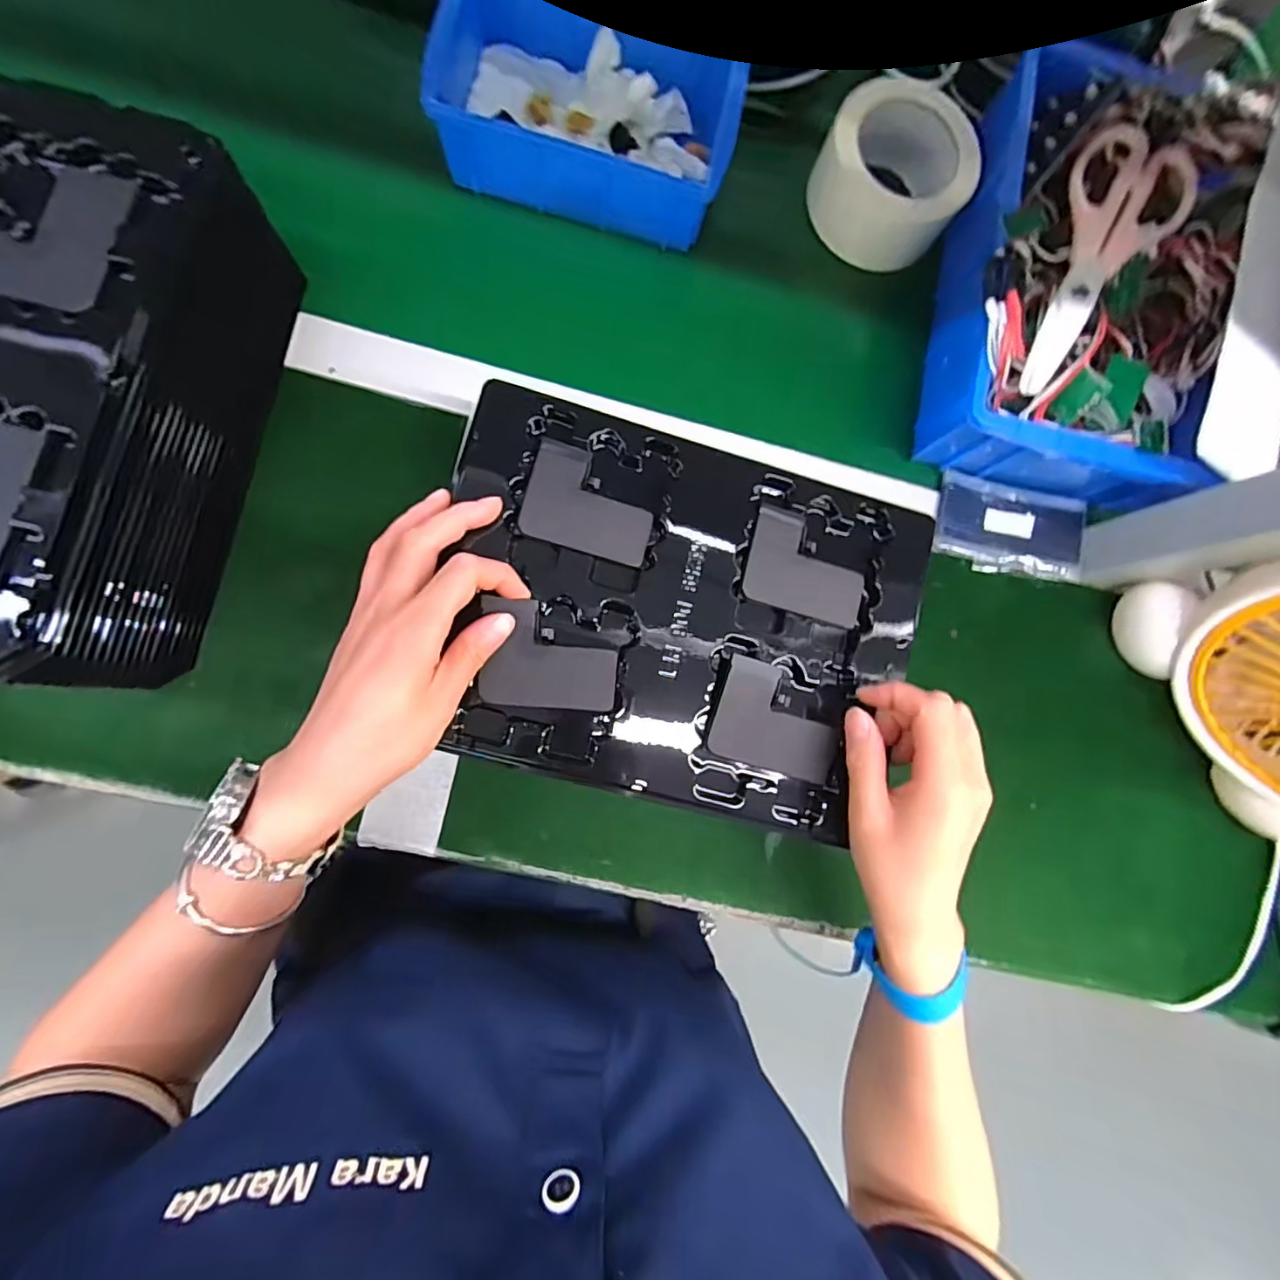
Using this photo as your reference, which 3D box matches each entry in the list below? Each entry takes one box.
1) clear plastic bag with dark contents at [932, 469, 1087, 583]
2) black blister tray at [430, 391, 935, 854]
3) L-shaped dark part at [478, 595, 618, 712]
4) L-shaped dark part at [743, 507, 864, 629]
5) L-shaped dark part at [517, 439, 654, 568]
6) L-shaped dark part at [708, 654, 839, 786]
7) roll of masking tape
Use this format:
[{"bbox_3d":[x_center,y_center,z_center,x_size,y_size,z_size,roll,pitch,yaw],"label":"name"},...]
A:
[{"bbox_3d":[0.282,-0.087,0.435,0.108,0.015,0.071,9,85,-6],"label":"clear plastic bag with dark contents"},{"bbox_3d":[0.024,-0.014,0.336,0.276,0.016,0.208,16,85,-5],"label":"black blister tray"},{"bbox_3d":[-0.050,0.009,0.320,0.075,0.009,0.057,5,86,-6],"label":"L-shaped dark part"},{"bbox_3d":[0.103,-0.044,0.353,0.074,0.006,0.059,13,85,-5],"label":"L-shaped dark part"},{"bbox_3d":[-0.029,-0.080,0.339,0.075,0.004,0.058,15,85,-5],"label":"L-shaped dark part"},{"bbox_3d":[0.083,0.048,0.340,0.077,0.009,0.059,17,84,-5],"label":"L-shaped dark part"},{"bbox_3d":[0.192,-0.356,0.441,0.112,0.056,0.097,31,83,-3],"label":"roll of masking tape"}]

